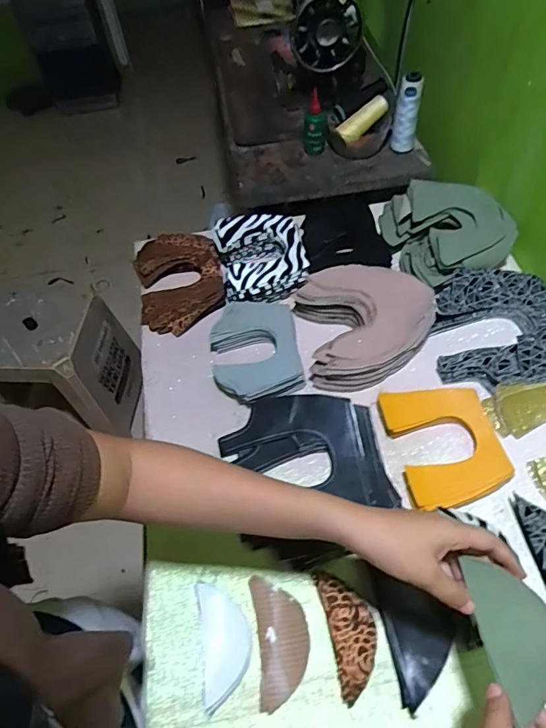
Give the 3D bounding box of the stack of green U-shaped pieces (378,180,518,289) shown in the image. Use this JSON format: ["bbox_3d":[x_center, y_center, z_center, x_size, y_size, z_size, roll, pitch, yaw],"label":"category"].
[{"bbox_3d":[0.282,-0.209,0.754,0.170,0.081,0.170,-17,57,-7],"label":"stack of green U-shaped pieces"}]

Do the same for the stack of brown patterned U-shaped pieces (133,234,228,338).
[{"bbox_3d":[-0.152,-0.135,0.772,0.138,0.038,0.179,-12,57,-4],"label":"stack of brown patterned U-shaped pieces"}]

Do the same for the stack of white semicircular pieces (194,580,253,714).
[{"bbox_3d":[-0.049,0.286,0.494,0.052,0.023,0.111,-10,57,-2],"label":"stack of white semicircular pieces"}]

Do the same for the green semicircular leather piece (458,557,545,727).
[{"bbox_3d":[0.182,0.199,0.357,0.050,0.006,0.106,-19,54,11],"label":"green semicircular leather piece"}]

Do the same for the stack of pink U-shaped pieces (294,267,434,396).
[{"bbox_3d":[0.131,-0.062,0.681,0.177,0.059,0.179,-10,57,-2],"label":"stack of pink U-shaped pieces"}]

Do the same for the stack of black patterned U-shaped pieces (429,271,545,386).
[{"bbox_3d":[0.320,-0.049,0.671,0.182,0.042,0.179,-7,57,0],"label":"stack of black patterned U-shaped pieces"}]

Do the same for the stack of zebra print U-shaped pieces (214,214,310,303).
[{"bbox_3d":[-0.016,-0.170,0.767,0.139,0.052,0.159,-12,57,-4],"label":"stack of zebra print U-shaped pieces"}]

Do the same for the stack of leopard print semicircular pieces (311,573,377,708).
[{"bbox_3d":[0.080,0.275,0.492,0.047,0.019,0.114,-12,57,-4],"label":"stack of leopard print semicircular pieces"}]

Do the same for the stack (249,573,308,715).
[{"bbox_3d":[0.009,0.283,0.494,0.054,0.011,0.117,-8,57,-1],"label":"stack"}]

